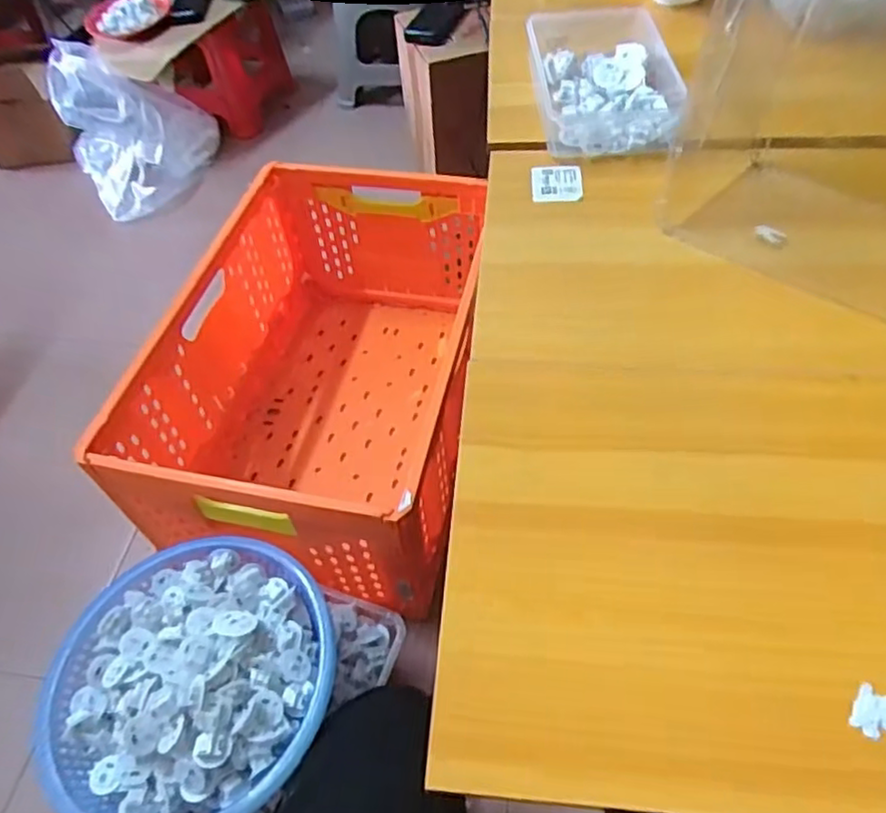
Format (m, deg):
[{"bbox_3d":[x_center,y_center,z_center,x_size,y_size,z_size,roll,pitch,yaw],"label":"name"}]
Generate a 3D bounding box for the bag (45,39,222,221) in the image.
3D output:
[{"bbox_3d":[-0.677,-0.632,1.465,0.321,0.302,0.276,-25,55,-14],"label":"bag"}]

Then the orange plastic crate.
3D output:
[{"bbox_3d":[-0.174,-0.057,0.999,0.351,0.303,0.620,8,54,10],"label":"orange plastic crate"}]

